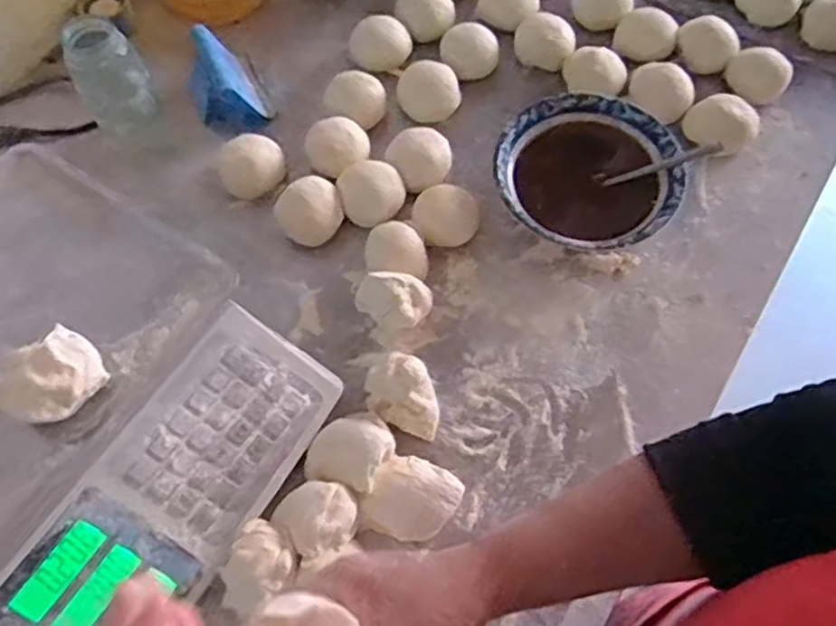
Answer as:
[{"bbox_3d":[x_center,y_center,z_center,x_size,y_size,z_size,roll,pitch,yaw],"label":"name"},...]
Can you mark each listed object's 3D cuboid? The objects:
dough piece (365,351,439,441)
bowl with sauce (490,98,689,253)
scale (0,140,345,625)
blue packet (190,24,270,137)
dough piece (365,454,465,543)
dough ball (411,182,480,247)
[{"bbox_3d":[-0.009,0.069,0.609,0.070,0.049,0.051,27,67,13],"label":"dough piece"},{"bbox_3d":[0.165,-0.129,0.700,0.168,0.059,0.168,0,63,0],"label":"bowl with sauce"},{"bbox_3d":[-0.297,0.073,0.542,0.348,0.112,0.337,31,67,15],"label":"scale"},{"bbox_3d":[-0.208,-0.246,0.767,0.072,0.074,0.098,-26,66,-12],"label":"blue packet"},{"bbox_3d":[-0.003,0.151,0.576,0.065,0.040,0.063,25,66,12],"label":"dough piece"},{"bbox_3d":[0.029,-0.096,0.697,0.068,0.040,0.057,-1,63,0],"label":"dough ball"}]

